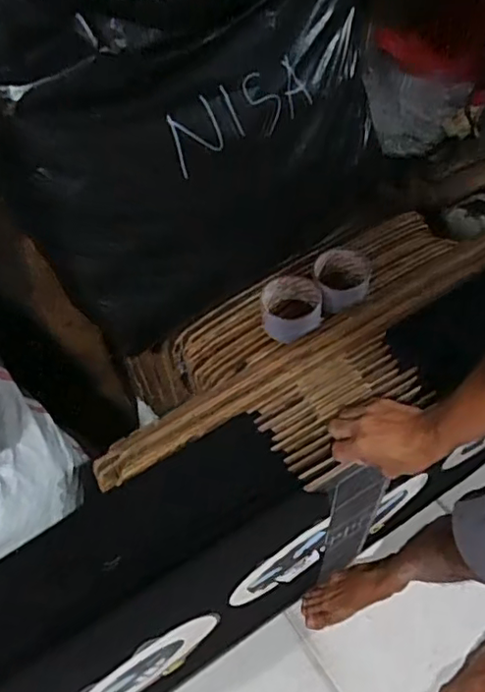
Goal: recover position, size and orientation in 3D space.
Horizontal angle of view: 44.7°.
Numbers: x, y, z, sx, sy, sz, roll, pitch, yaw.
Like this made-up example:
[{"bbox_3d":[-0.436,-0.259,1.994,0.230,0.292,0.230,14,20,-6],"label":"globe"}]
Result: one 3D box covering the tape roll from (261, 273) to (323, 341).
[{"bbox_3d":[0.068,-0.052,0.802,0.080,0.039,0.085,0,54,0],"label":"tape roll"}]

